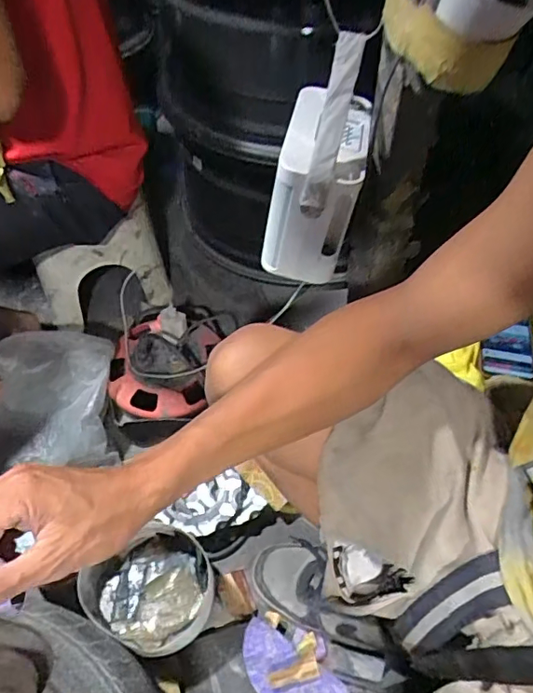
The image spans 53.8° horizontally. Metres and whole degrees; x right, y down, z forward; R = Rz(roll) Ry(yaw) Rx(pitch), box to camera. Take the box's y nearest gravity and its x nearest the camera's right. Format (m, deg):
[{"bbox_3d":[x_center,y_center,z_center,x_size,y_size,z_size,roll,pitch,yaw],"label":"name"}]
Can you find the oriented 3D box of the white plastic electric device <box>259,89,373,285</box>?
[{"bbox_3d":[0.070,-0.208,0.674,0.105,0.161,0.196,11,53,8],"label":"white plastic electric device"}]

